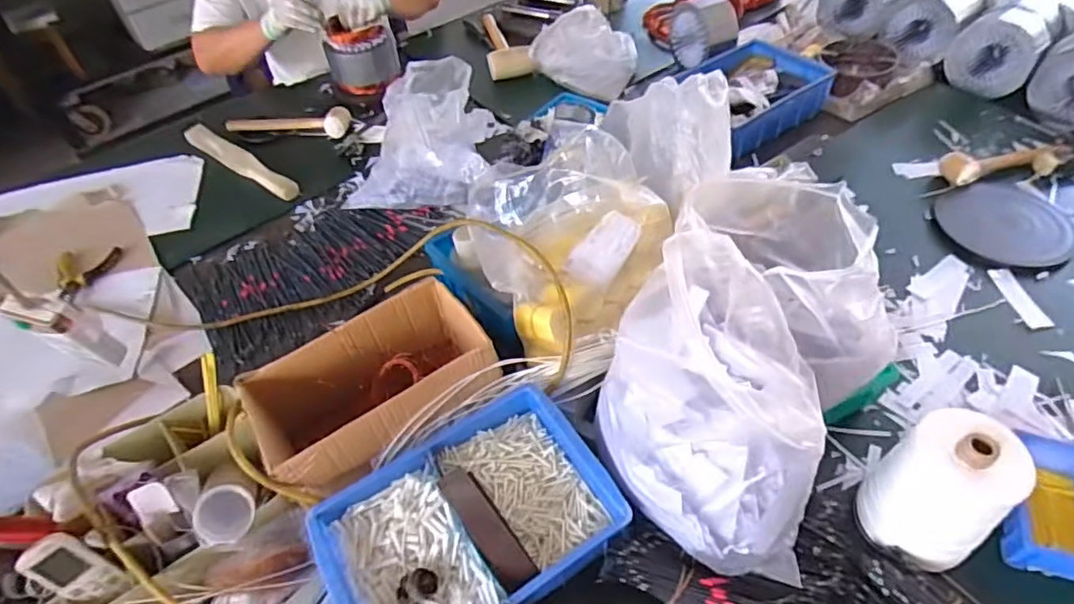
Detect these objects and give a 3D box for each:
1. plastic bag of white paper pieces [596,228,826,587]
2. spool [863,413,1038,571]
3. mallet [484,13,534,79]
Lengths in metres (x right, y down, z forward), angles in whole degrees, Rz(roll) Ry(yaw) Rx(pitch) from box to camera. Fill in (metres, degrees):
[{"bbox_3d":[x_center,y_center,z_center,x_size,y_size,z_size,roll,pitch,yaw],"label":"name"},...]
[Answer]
[{"bbox_3d":[0.166,0.097,0.614,0.190,0.221,0.260,0,49,4],"label":"plastic bag of white paper pieces"},{"bbox_3d":[0.400,0.188,0.608,0.092,0.162,0.101,-2,49,2],"label":"spool"},{"bbox_3d":[-0.076,-0.613,1.427,0.097,0.055,0.291,-7,47,-3],"label":"mallet"}]

